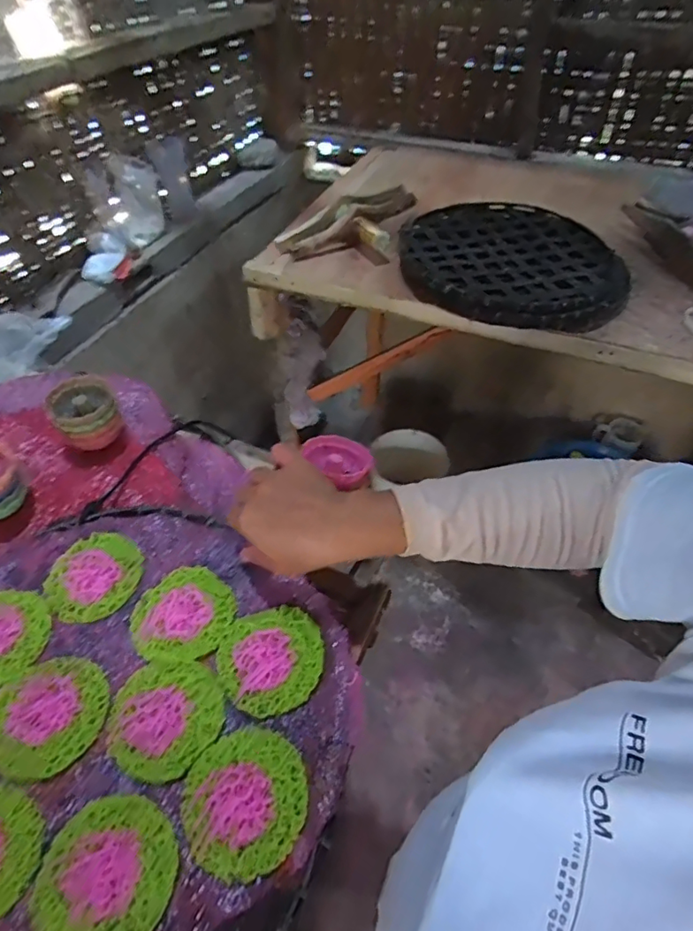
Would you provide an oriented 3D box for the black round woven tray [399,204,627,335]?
[{"bbox_3d":[0.285,-0.352,0.928,0.379,0.070,0.345,1,47,-1],"label":"black round woven tray"}]

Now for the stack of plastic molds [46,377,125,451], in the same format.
[{"bbox_3d":[-0.258,-0.048,0.535,0.060,0.059,0.051,-23,51,-21],"label":"stack of plastic molds"}]

